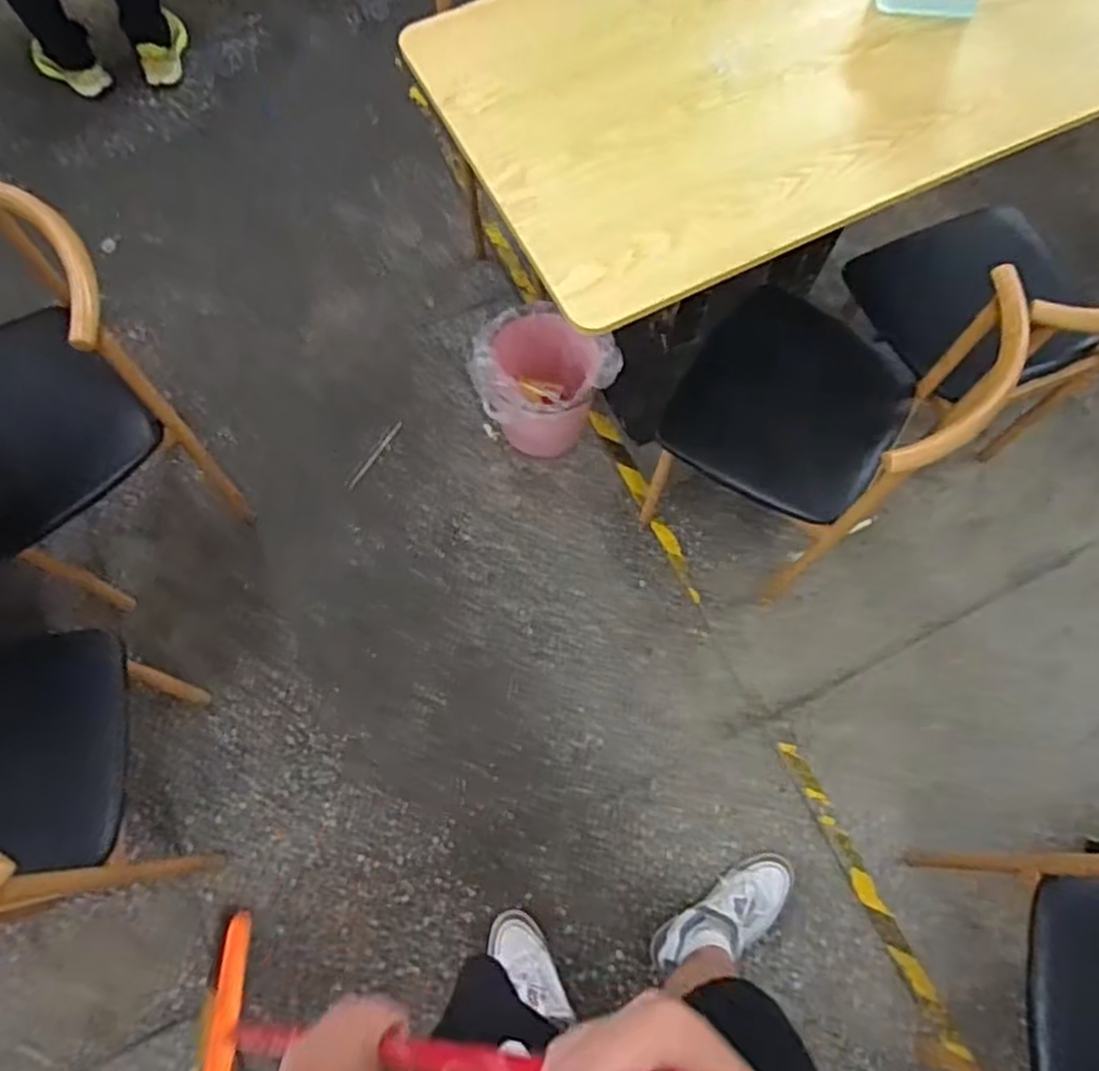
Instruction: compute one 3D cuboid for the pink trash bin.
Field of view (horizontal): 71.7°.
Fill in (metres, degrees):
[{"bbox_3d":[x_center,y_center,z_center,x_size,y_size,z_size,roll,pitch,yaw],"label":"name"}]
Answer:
[{"bbox_3d":[-0.018,-0.311,1.522,0.231,0.229,0.247,0,68,-1],"label":"pink trash bin"}]

